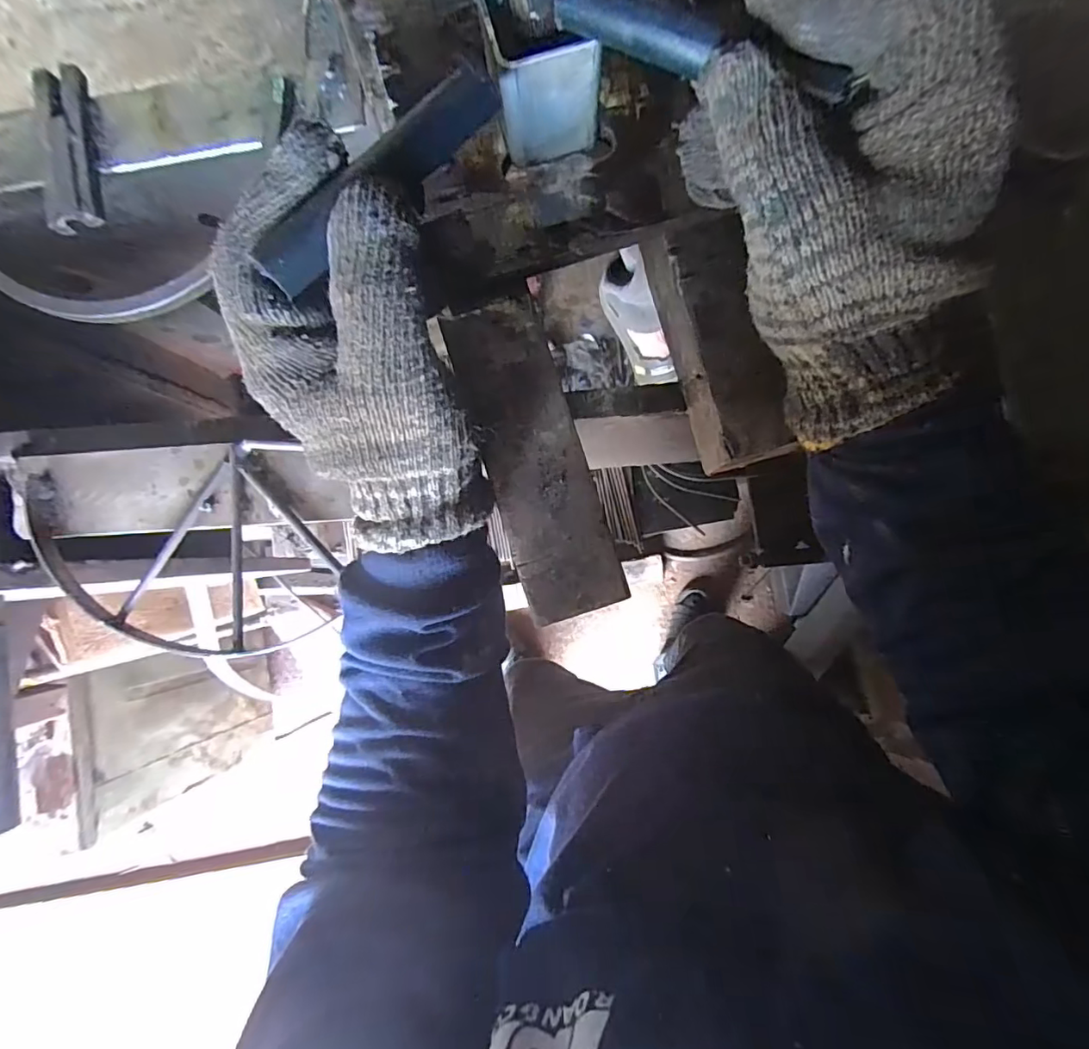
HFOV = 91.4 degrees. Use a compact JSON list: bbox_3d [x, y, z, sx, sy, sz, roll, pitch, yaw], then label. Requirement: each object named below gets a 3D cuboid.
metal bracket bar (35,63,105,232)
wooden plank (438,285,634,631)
[{"bbox_3d":[-0.289,-0.227,0.322,0.029,0.014,0.098,-6,87,4],"label":"metal bracket bar"},{"bbox_3d":[-0.005,-0.033,0.261,0.047,0.005,0.157,-18,86,3],"label":"wooden plank"}]

